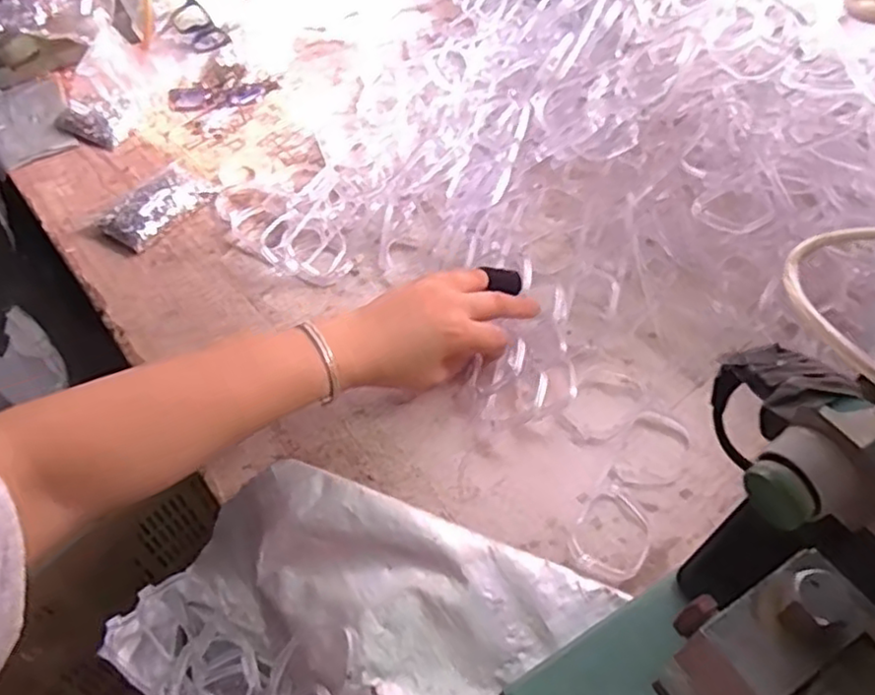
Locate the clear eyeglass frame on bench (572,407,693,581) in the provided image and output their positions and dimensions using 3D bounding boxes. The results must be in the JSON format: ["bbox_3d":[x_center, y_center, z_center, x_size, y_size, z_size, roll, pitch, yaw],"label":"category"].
[{"bbox_3d":[0.143,0.100,0.499,0.052,0.020,0.148,22,56,24],"label":"clear eyeglass frame on bench"}]

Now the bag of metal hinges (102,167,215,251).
[{"bbox_3d":[-0.307,-0.154,0.755,0.065,0.028,0.116,26,58,26],"label":"bag of metal hinges"}]

